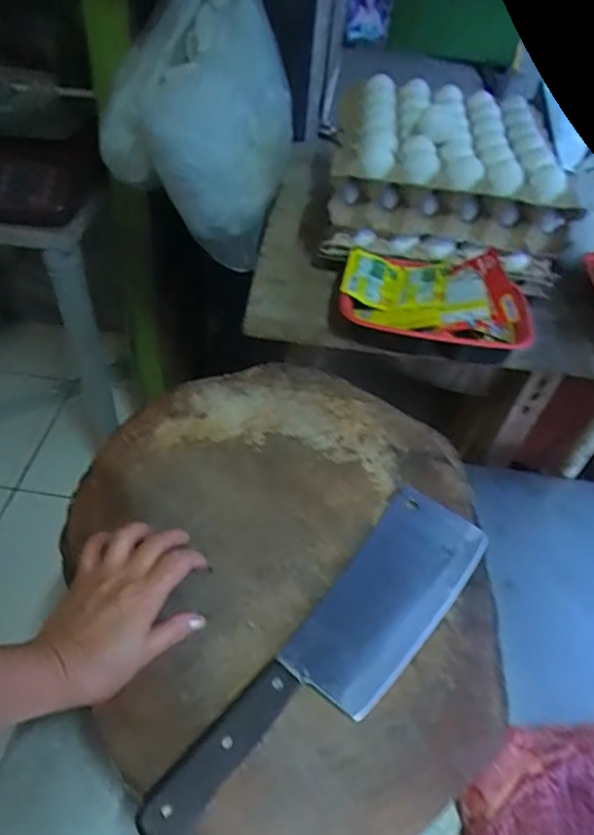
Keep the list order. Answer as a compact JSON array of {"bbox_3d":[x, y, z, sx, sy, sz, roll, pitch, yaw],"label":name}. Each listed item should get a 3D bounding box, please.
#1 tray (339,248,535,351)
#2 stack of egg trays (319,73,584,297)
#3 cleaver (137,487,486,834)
[{"bbox_3d":[0.161,-0.142,0.692,0.216,0.059,0.125,10,46,4],"label":"tray"},{"bbox_3d":[0.199,-0.324,0.784,0.282,0.131,0.261,9,46,3],"label":"stack of egg trays"},{"bbox_3d":[0.041,0.187,0.473,0.093,0.021,0.359,31,51,22],"label":"cleaver"}]

